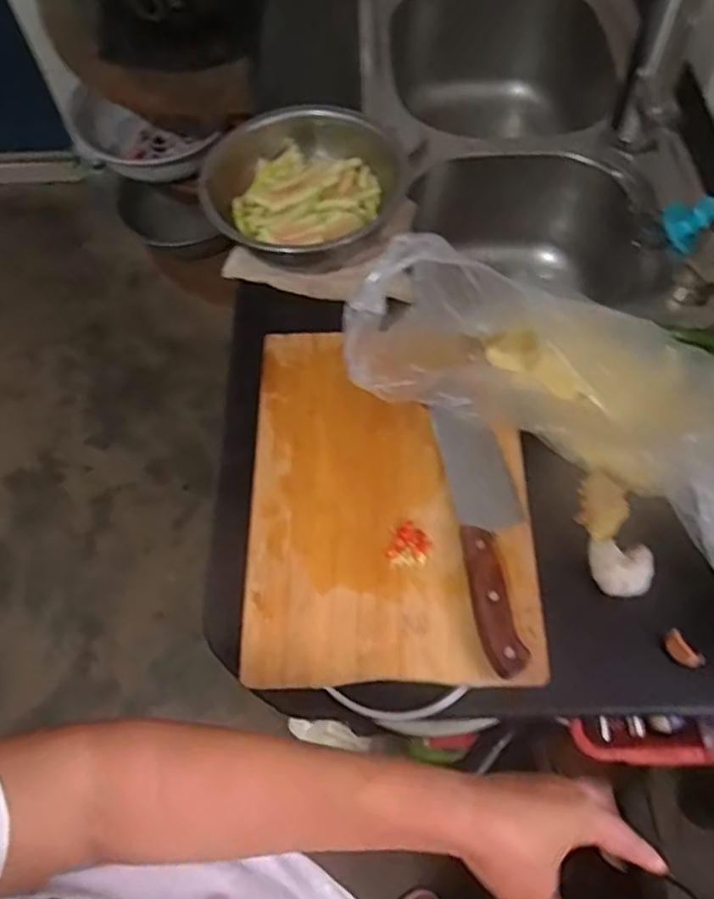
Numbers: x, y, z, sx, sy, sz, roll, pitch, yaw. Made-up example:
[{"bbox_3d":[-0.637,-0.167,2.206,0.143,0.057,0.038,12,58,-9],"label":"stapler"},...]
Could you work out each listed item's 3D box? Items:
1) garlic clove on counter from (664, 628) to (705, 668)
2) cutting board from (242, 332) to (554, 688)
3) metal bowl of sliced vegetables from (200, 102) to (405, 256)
[{"bbox_3d":[0.256,0.158,0.530,0.013,0.019,0.032,-24,63,-11],"label":"garlic clove on counter"},{"bbox_3d":[0.028,0.034,0.598,0.240,0.022,0.331,-1,62,1],"label":"cutting board"},{"bbox_3d":[-0.065,-0.305,0.749,0.206,0.067,0.178,-36,66,-16],"label":"metal bowl of sliced vegetables"}]

